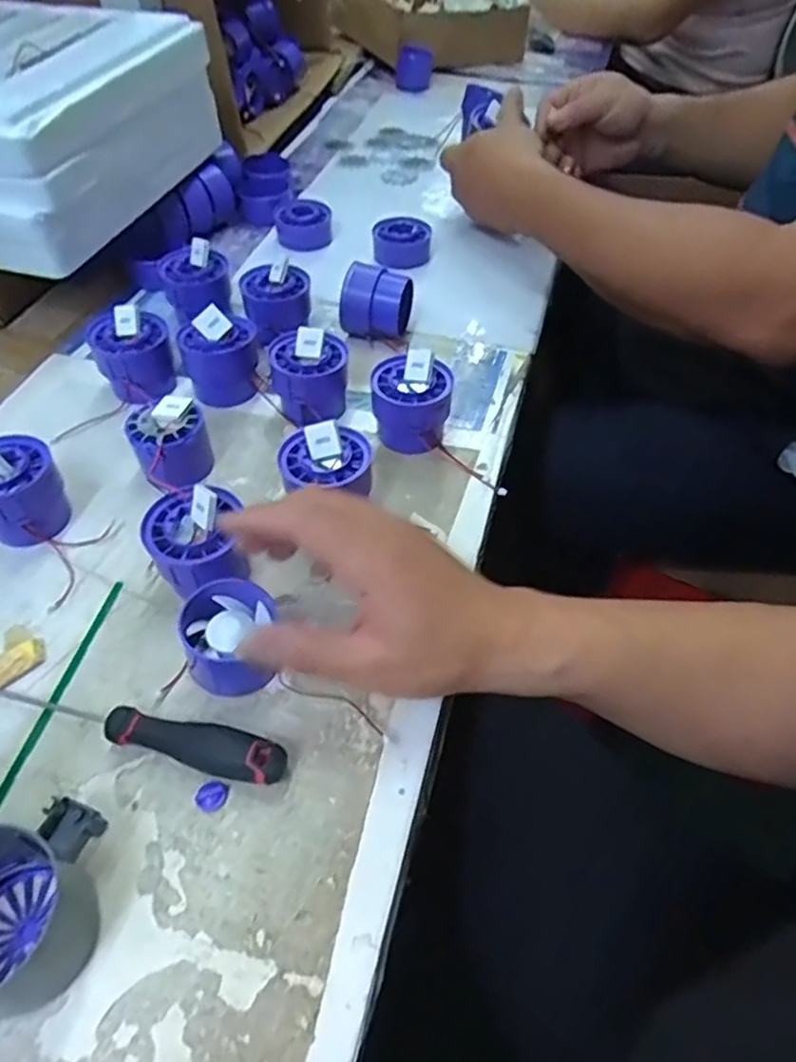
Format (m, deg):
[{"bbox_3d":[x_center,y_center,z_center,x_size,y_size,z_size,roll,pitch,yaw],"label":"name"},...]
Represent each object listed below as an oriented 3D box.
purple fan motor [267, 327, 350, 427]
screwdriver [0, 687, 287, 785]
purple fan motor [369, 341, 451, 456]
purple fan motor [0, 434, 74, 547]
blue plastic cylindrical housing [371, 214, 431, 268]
[{"bbox_3d":[-0.063,-0.108,0.476,0.055,0.053,0.052,-7,50,-7],"label":"purple fan motor"},{"bbox_3d":[-0.133,0.097,0.326,0.161,0.023,0.020,11,50,8],"label":"screwdriver"},{"bbox_3d":[0.008,-0.088,0.454,0.054,0.057,0.052,5,49,3],"label":"purple fan motor"},{"bbox_3d":[-0.233,-0.023,0.403,0.056,0.054,0.053,-31,57,-25],"label":"purple fan motor"},{"bbox_3d":[0.004,-0.280,0.631,0.055,0.026,0.053,1,49,0],"label":"blue plastic cylindrical housing"}]

